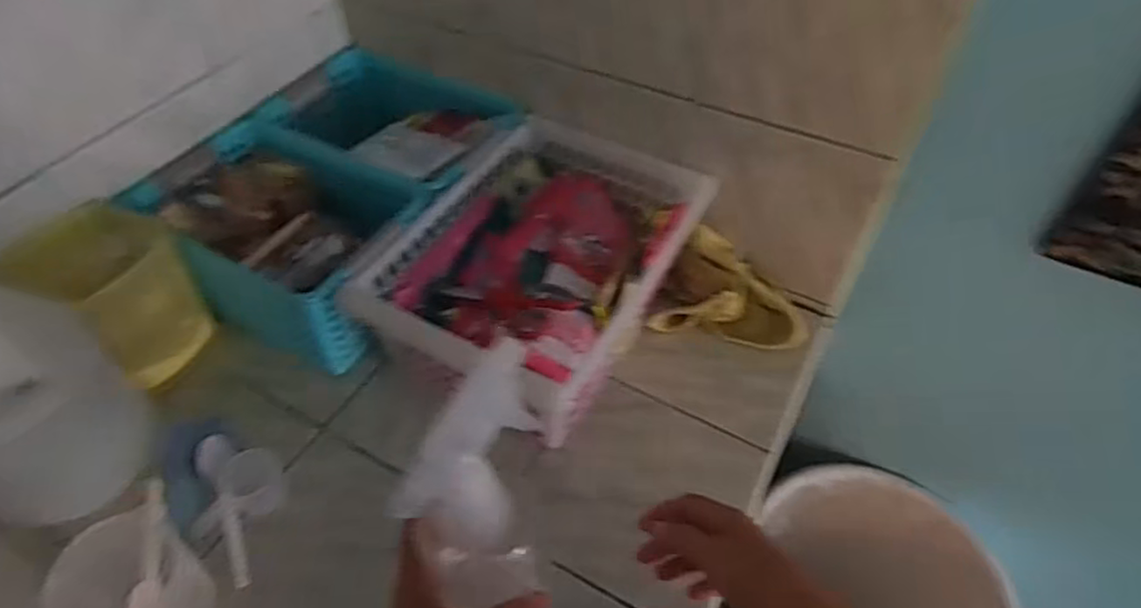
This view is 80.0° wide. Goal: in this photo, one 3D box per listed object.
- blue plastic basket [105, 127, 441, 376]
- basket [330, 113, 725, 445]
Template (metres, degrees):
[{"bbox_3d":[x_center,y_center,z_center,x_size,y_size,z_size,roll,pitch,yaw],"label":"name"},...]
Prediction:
[{"bbox_3d":[-0.305,-0.068,0.743,0.273,0.124,0.186,23,52,18],"label":"blue plastic basket"},{"bbox_3d":[-0.029,-0.036,0.723,0.242,0.117,0.325,25,53,20],"label":"basket"}]

